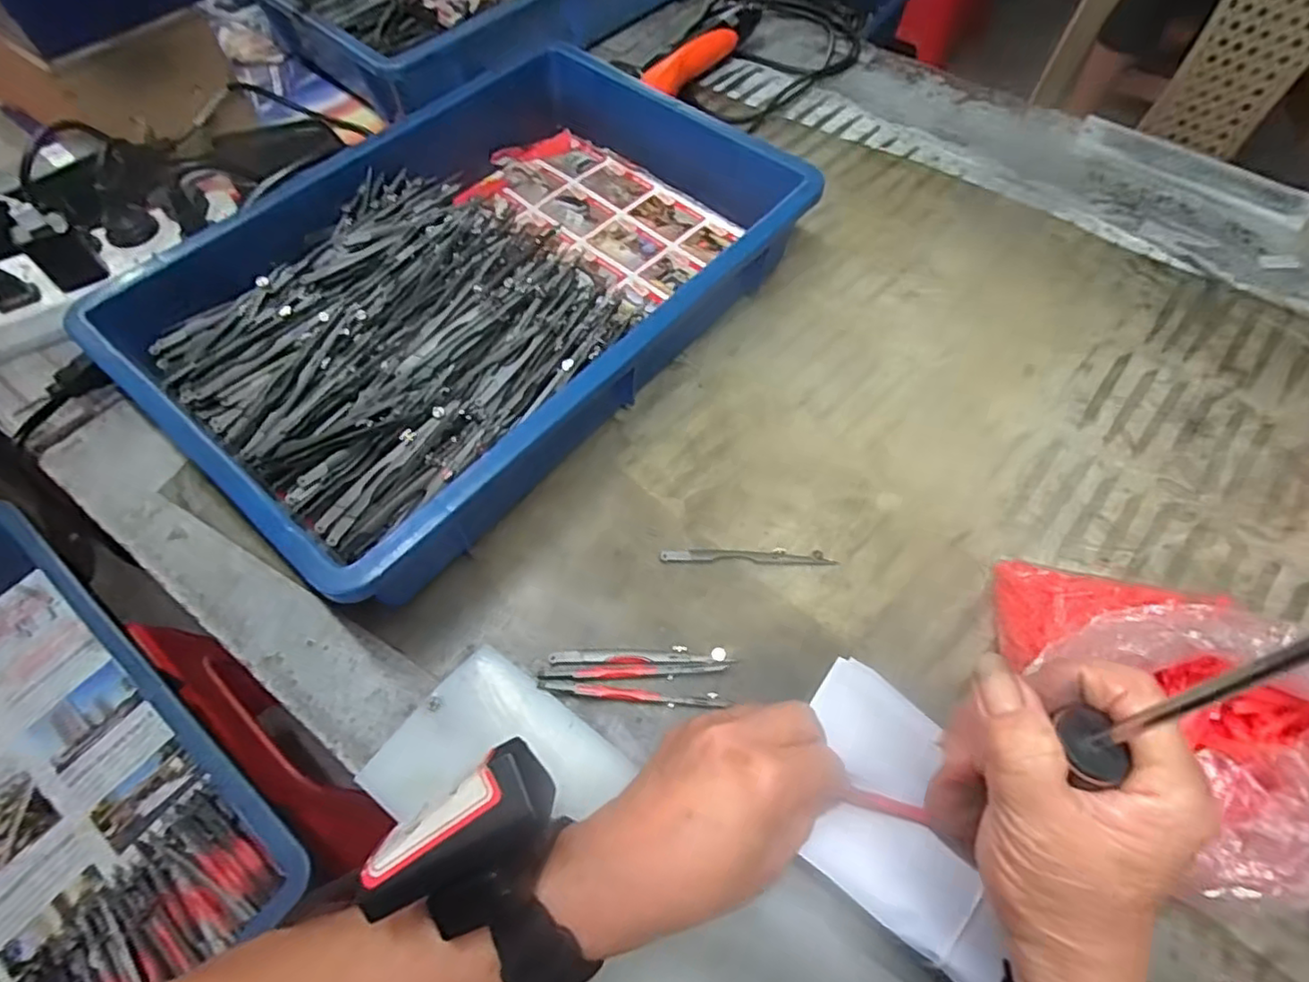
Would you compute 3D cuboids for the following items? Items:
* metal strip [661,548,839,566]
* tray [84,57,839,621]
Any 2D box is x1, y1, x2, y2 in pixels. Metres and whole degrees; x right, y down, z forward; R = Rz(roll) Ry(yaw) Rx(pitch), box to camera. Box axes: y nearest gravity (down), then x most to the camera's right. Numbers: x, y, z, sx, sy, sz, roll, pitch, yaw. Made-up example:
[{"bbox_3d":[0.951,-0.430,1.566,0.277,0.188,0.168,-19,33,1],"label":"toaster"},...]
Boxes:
[{"bbox_3d":[0.059,0.041,0.405,0.107,0.006,0.010,2,62,-1],"label":"metal strip"},{"bbox_3d":[-0.123,-0.149,0.462,0.284,0.076,0.414,37,67,17],"label":"tray"}]

